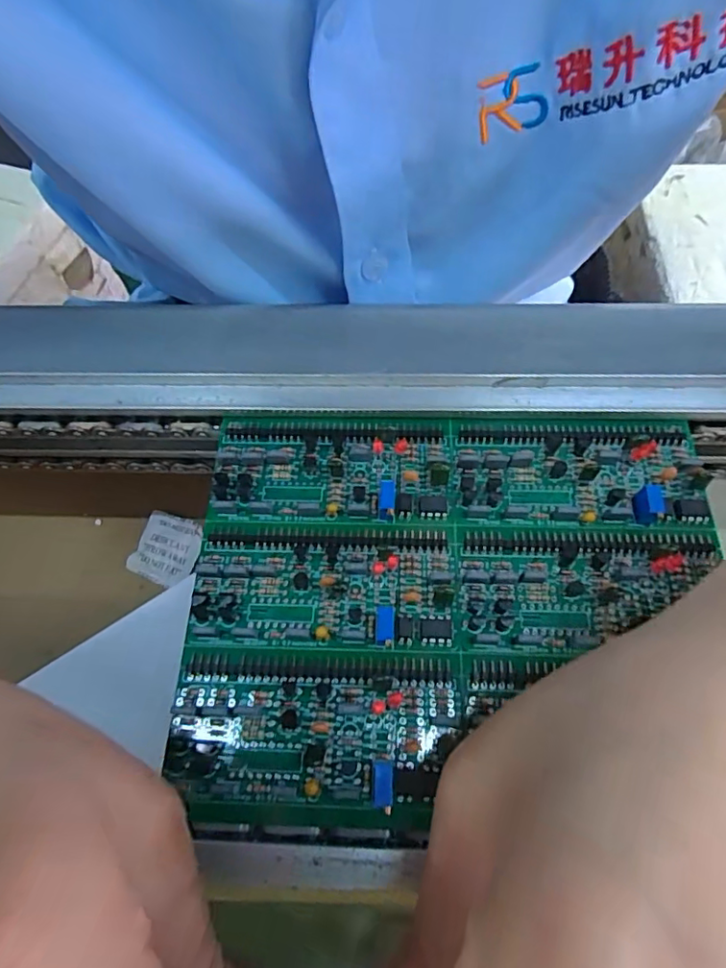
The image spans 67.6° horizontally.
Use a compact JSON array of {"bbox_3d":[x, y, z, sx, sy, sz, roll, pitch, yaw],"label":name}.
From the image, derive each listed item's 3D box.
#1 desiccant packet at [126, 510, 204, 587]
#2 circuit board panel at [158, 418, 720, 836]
[{"bbox_3d":[-0.100,0.033,0.280,0.032,0.008,0.035,17,65,11],"label":"desiccant packet"},{"bbox_3d":[0.027,0.032,0.165,0.157,0.009,0.124,1,64,3],"label":"circuit board panel"}]

